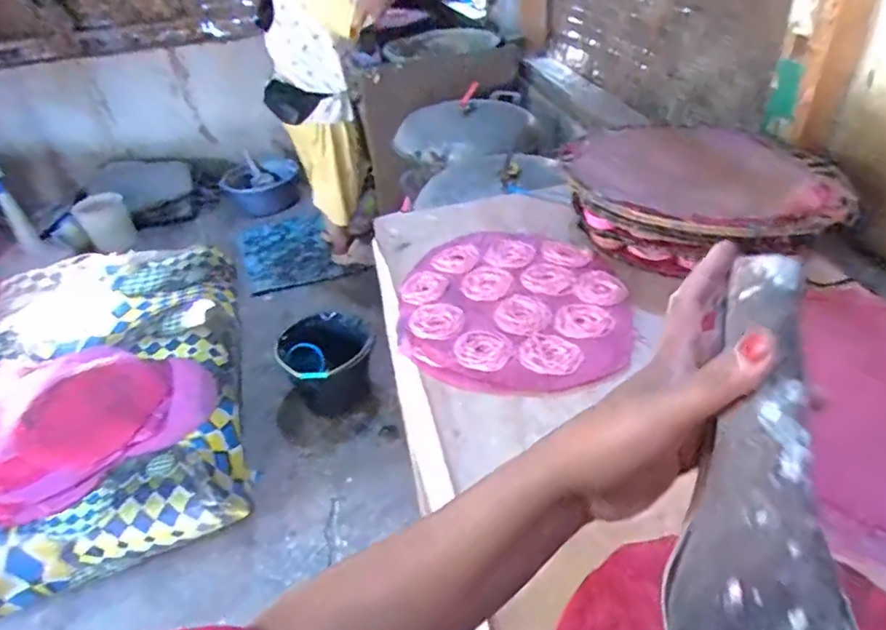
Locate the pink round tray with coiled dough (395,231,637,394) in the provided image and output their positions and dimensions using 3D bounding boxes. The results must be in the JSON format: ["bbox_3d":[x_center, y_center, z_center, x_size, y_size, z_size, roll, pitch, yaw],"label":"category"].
[{"bbox_3d":[0.105,-0.018,0.860,0.327,0.030,0.355,-3,38,3],"label":"pink round tray with coiled dough"}]

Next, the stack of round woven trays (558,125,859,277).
[{"bbox_3d":[0.414,-0.194,0.942,0.420,0.119,0.341,15,43,24],"label":"stack of round woven trays"}]

